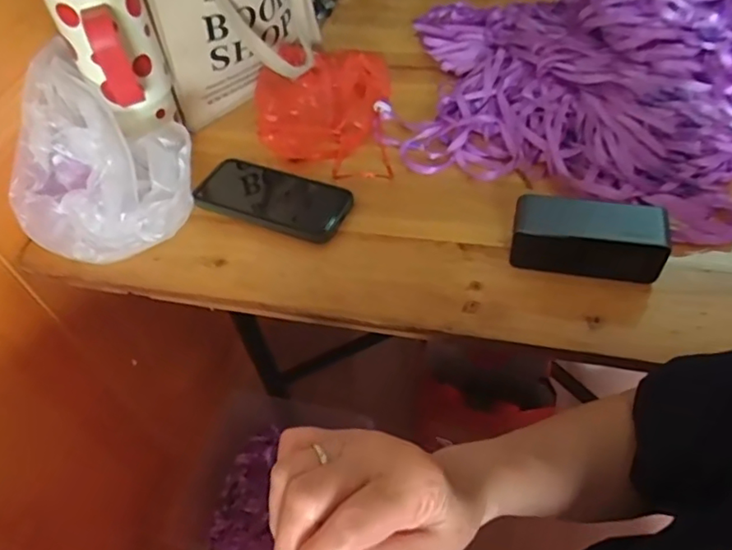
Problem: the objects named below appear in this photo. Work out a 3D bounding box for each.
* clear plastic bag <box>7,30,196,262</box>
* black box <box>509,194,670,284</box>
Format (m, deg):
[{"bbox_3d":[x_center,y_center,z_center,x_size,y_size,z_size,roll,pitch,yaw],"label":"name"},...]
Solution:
[{"bbox_3d":[-0.273,-0.108,0.582,0.167,0.113,0.225,-39,58,-23],"label":"clear plastic bag"},{"bbox_3d":[0.199,-0.033,0.527,0.126,0.059,0.043,8,53,12],"label":"black box"}]

